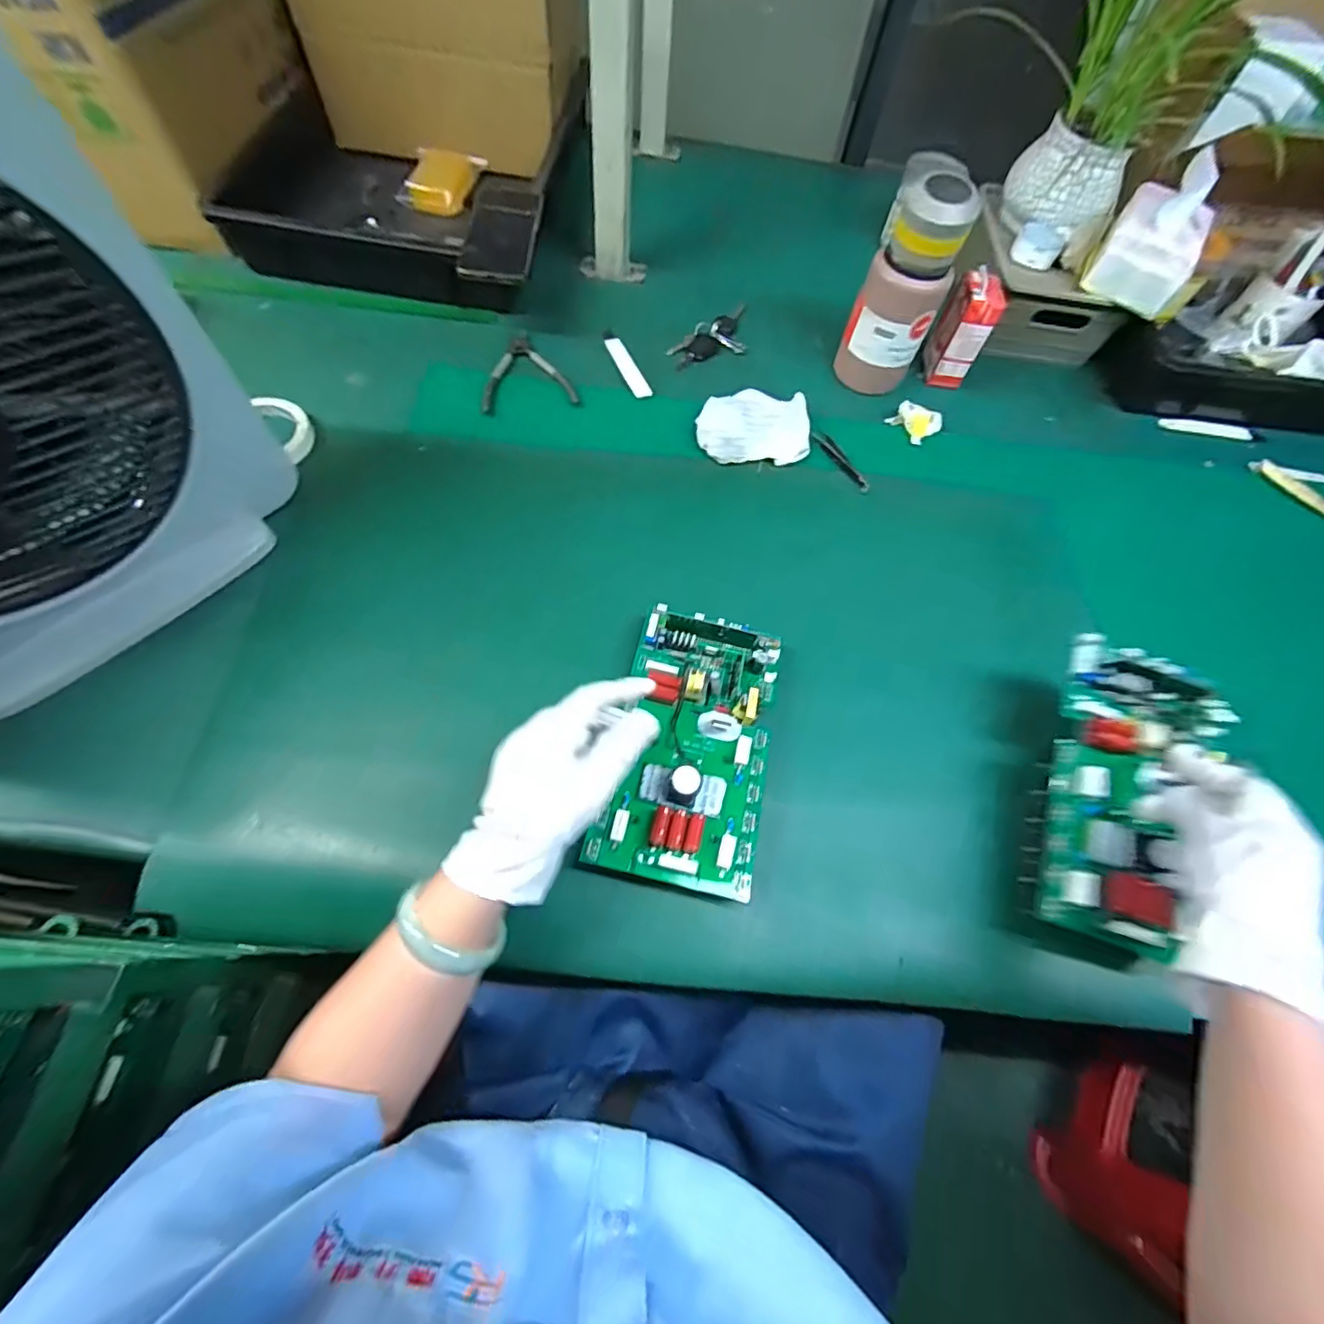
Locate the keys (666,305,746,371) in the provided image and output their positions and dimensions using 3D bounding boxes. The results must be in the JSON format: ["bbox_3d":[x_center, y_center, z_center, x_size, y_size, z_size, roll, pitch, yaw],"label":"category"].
[{"bbox_3d":[0.070,-0.419,0.729,0.148,0.011,0.077,-30,70,-16],"label":"keys"}]

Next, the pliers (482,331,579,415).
[{"bbox_3d":[-0.168,-0.352,0.680,0.107,0.011,0.142,-14,66,-10],"label":"pliers"}]

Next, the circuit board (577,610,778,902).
[{"bbox_3d":[0.031,0.058,0.451,0.128,0.036,0.226,11,63,2],"label":"circuit board"}]

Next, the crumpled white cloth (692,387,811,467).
[{"bbox_3d":[0.105,-0.267,0.647,0.125,0.031,0.083,1,64,-3],"label":"crumpled white cloth"}]

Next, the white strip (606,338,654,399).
[{"bbox_3d":[-0.042,-0.362,0.693,0.025,0.004,0.107,-19,67,-12],"label":"white strip"}]

